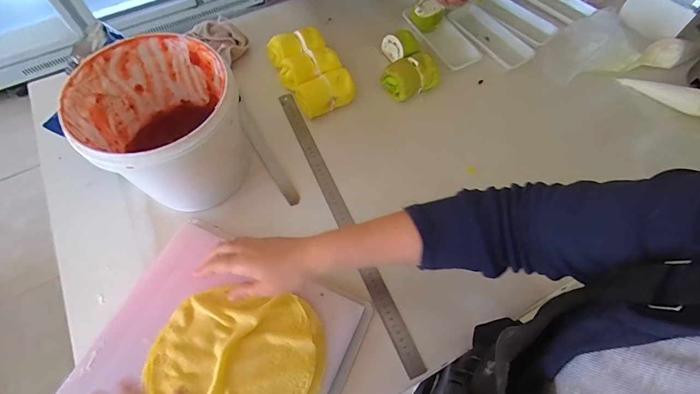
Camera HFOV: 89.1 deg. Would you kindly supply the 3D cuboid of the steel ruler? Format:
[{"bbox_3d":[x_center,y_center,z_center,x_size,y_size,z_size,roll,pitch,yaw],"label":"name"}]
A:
[{"bbox_3d":[-0.017,0.021,0.578,0.029,0.005,0.519,-21,65,-11],"label":"steel ruler"}]

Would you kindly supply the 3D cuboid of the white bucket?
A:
[{"bbox_3d":[-0.256,-0.090,0.527,0.192,0.187,0.198,0,63,-1],"label":"white bucket"}]

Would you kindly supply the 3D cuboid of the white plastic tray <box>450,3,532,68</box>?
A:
[{"bbox_3d":[0.292,-0.338,0.741,0.088,0.019,0.179,-31,68,-15],"label":"white plastic tray"}]

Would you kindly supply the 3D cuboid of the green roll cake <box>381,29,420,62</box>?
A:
[{"bbox_3d":[0.101,-0.294,0.704,0.062,0.043,0.060,-22,66,-11],"label":"green roll cake"}]

